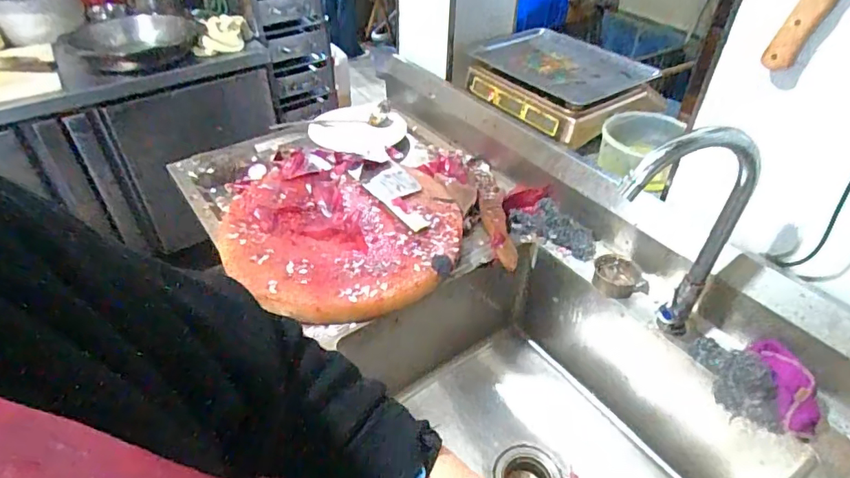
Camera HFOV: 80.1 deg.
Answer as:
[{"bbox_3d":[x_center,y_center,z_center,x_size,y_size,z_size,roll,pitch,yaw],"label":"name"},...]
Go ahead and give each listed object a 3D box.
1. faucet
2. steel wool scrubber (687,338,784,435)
[{"bbox_3d":[0.318,0.016,0.654,0.183,0.335,0.040,-8,41,-10],"label":"faucet"},{"bbox_3d":[0.423,0.189,0.684,0.056,0.055,0.148,-7,41,-8],"label":"steel wool scrubber"}]

